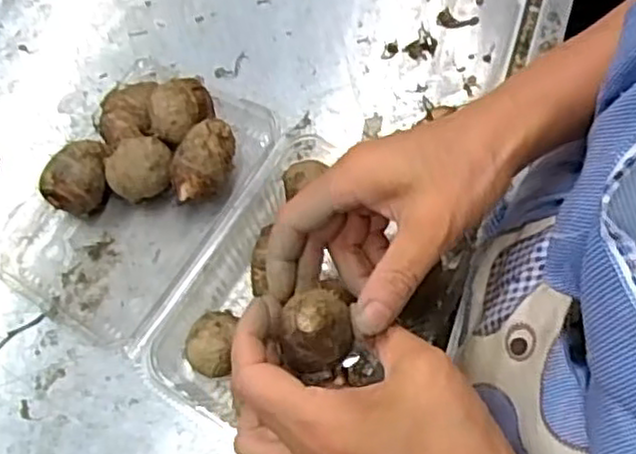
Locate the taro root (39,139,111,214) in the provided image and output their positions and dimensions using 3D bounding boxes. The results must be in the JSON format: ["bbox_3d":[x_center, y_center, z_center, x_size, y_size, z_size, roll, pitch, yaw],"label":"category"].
[{"bbox_3d":[-0.147,-0.031,0.446,0.035,0.037,0.044,11,74,2],"label":"taro root"}]

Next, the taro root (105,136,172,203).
[{"bbox_3d":[-0.109,-0.034,0.444,0.040,0.043,0.034,-18,75,-6],"label":"taro root"}]

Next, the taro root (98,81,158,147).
[{"bbox_3d":[-0.121,-0.070,0.460,0.034,0.035,0.042,-4,74,-2],"label":"taro root"}]

